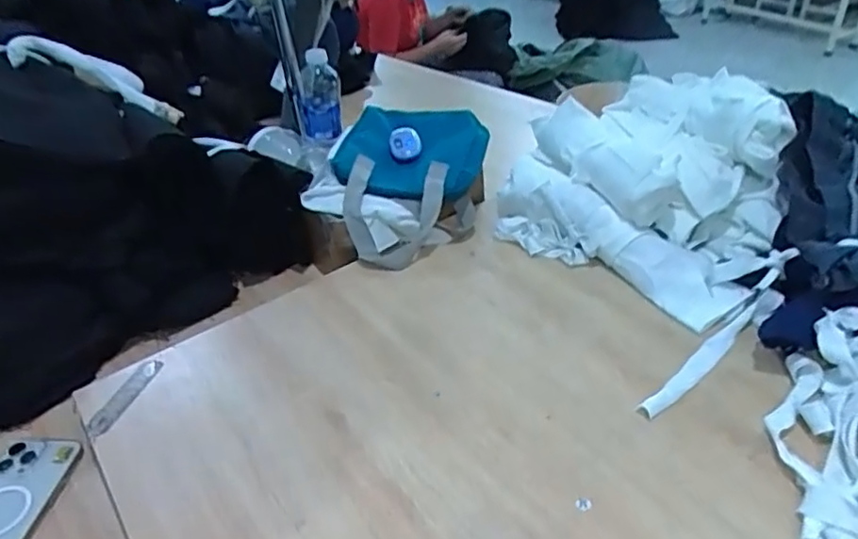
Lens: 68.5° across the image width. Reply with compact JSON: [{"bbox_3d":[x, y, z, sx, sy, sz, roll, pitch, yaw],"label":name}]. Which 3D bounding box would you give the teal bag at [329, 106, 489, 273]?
[{"bbox_3d":[-0.031,-0.117,0.846,0.188,0.103,0.241,5,38,14],"label":"teal bag"}]

